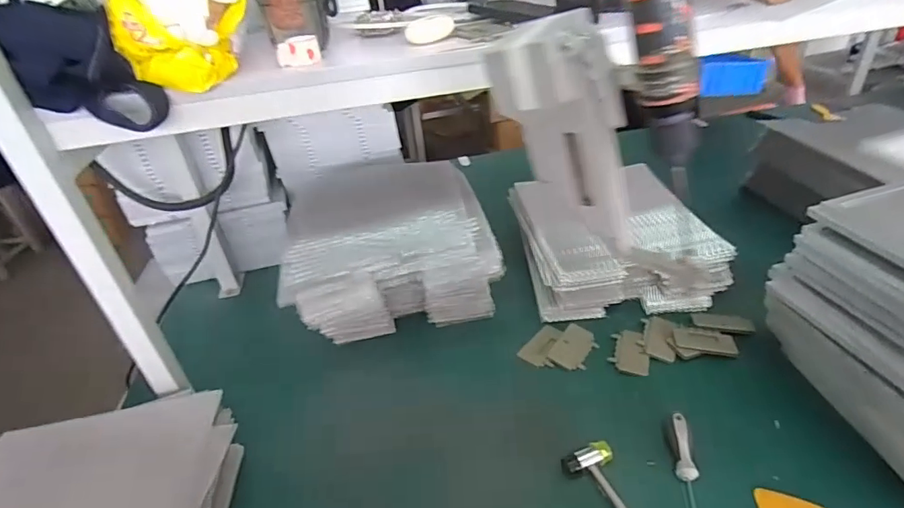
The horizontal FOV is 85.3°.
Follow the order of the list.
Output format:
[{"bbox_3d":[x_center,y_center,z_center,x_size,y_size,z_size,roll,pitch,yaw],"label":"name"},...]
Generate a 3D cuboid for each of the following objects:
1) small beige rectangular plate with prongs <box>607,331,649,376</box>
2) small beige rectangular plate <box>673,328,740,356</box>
[{"bbox_3d":[0.272,0.150,0.751,0.055,0.009,0.078,6,36,18],"label":"small beige rectangular plate with prongs"},{"bbox_3d":[0.382,0.131,0.742,0.087,0.005,0.043,8,43,12],"label":"small beige rectangular plate"}]

